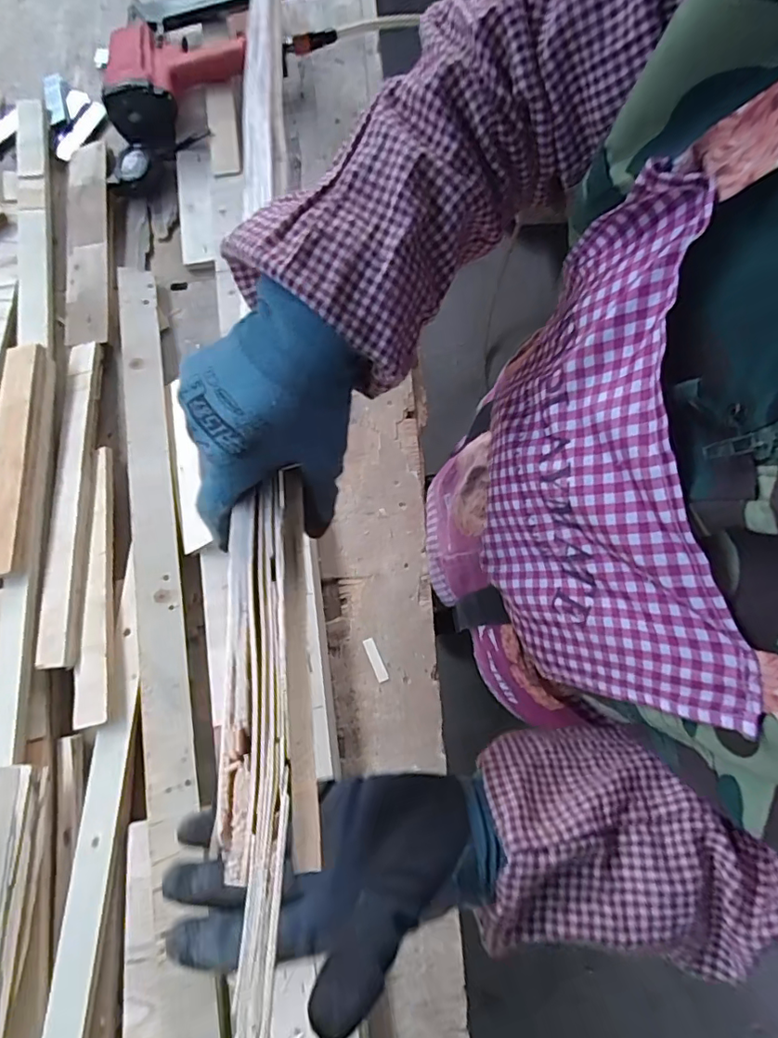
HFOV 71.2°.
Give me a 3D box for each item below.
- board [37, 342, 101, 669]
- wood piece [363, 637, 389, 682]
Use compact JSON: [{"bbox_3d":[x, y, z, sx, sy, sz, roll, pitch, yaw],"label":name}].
[{"bbox_3d":[-0.394,-0.034,0.670,0.038,0.024,0.415,-4,78,2],"label":"board"},{"bbox_3d":[-0.016,0.167,0.644,0.014,0.004,0.052,-23,77,-2],"label":"wood piece"}]

